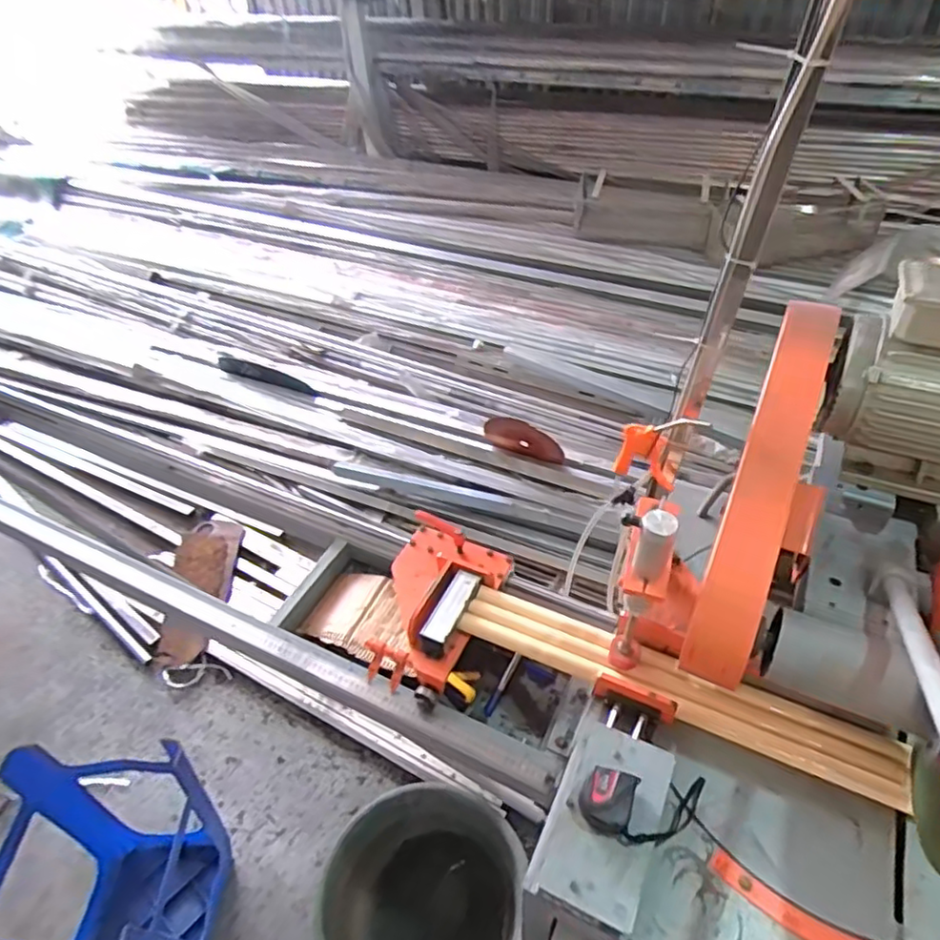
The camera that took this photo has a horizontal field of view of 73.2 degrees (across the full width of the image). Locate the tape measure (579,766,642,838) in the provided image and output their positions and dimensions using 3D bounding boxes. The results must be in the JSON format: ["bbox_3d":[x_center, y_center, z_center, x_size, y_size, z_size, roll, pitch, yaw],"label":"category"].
[{"bbox_3d":[0.154,0.368,0.709,0.056,0.031,0.058,14,46,18],"label":"tape measure"}]

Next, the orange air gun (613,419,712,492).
[{"bbox_3d":[0.244,-0.025,0.841,0.095,0.132,0.048,11,45,15],"label":"orange air gun"}]

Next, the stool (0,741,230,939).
[{"bbox_3d":[-0.686,0.749,1.170,0.360,0.437,0.326,4,44,8],"label":"stool"}]

